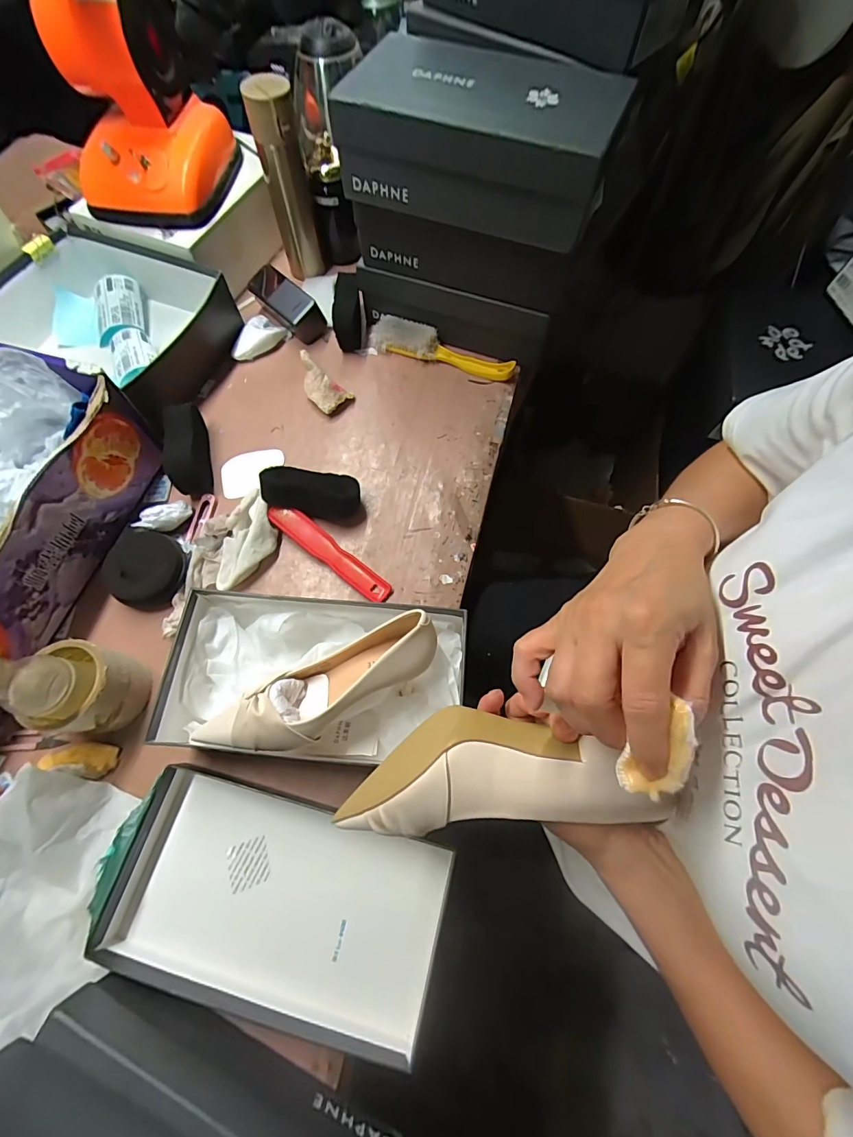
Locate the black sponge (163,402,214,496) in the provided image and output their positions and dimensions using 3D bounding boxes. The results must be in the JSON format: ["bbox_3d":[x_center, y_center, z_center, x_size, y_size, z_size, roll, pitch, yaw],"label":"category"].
[{"bbox_3d":[-0.325,-0.159,0.596,0.048,0.053,0.125,-16,69,-7],"label":"black sponge"}]

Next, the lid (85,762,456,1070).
[{"bbox_3d":[-0.138,0.322,0.432,0.309,0.066,0.165,13,68,5],"label":"lid"}]

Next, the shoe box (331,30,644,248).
[{"bbox_3d":[0.063,-0.510,0.515,0.294,0.107,0.184,19,69,7],"label":"shoe box"}]

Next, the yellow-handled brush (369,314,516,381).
[{"bbox_3d":[0.020,-0.342,0.685,0.243,0.038,0.051,23,70,9],"label":"yellow-handled brush"}]

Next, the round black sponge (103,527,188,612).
[{"bbox_3d":[-0.345,0.000,0.536,0.091,0.036,0.093,0,68,0],"label":"round black sponge"}]

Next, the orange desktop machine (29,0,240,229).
[{"bbox_3d":[-0.397,-0.624,0.579,0.181,0.204,0.180,2,68,1],"label":"orange desktop machine"}]

